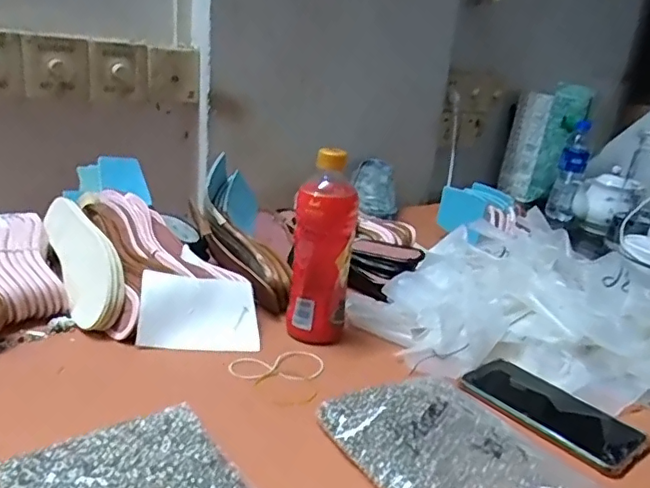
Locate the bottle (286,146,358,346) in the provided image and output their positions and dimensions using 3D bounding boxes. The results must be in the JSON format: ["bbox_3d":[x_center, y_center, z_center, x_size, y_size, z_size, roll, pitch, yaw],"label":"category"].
[{"bbox_3d":[-0.003,0.004,0.618,0.065,0.204,0.058,4,20,-6],"label":"bottle"}]

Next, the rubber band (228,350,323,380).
[{"bbox_3d":[-0.046,0.126,0.571,0.095,0.004,0.054,-5,25,-22],"label":"rubber band"}]

